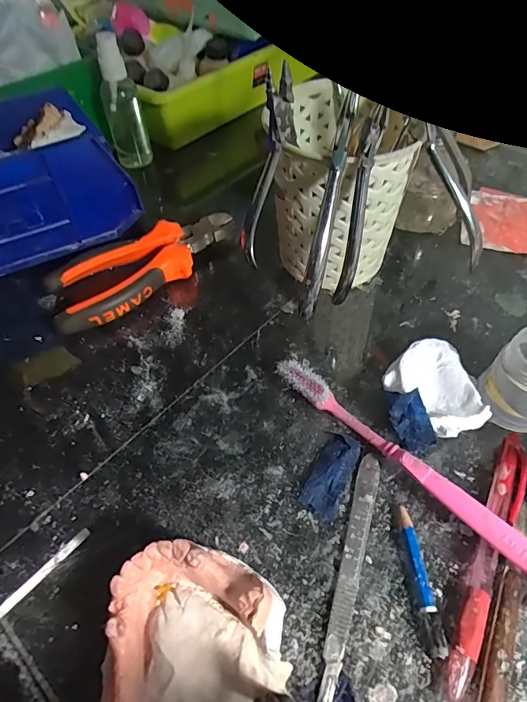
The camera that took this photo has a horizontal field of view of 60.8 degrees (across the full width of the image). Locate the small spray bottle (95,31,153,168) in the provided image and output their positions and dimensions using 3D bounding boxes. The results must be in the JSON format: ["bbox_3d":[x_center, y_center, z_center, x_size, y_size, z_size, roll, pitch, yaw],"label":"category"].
[{"bbox_3d":[-0.128,-0.221,0.411,0.032,0.112,0.027,-19,54,-12],"label":"small spray bottle"}]

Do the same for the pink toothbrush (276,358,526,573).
[{"bbox_3d":[0.081,0.065,0.242,0.015,0.020,0.194,-39,61,-24],"label":"pink toothbrush"}]

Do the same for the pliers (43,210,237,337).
[{"bbox_3d":[-0.087,-0.067,0.344,0.153,0.027,0.061,-30,57,-19],"label":"pliers"}]

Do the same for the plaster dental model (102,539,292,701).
[{"bbox_3d":[-0.028,0.124,0.193,0.071,0.034,0.070,-1,53,1],"label":"plaster dental model"}]

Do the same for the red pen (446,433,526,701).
[{"bbox_3d":[0.112,0.098,0.221,0.014,0.011,0.132,24,57,19],"label":"red pen"}]

